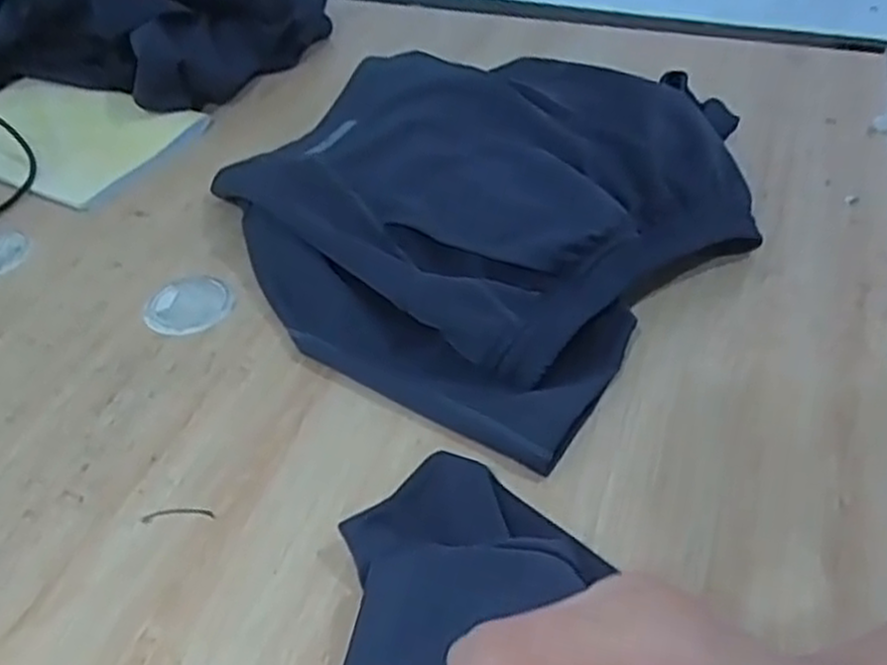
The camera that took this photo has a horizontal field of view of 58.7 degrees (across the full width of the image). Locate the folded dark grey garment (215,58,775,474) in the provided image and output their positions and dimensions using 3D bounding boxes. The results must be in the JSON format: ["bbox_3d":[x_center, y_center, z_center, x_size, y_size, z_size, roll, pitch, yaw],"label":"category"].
[{"bbox_3d":[0.038,-0.124,0.652,0.386,0.077,0.416,30,52,30],"label":"folded dark grey garment"}]

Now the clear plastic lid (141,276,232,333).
[{"bbox_3d":[-0.196,-0.021,0.607,0.065,0.004,0.063,-3,45,3],"label":"clear plastic lid"}]

